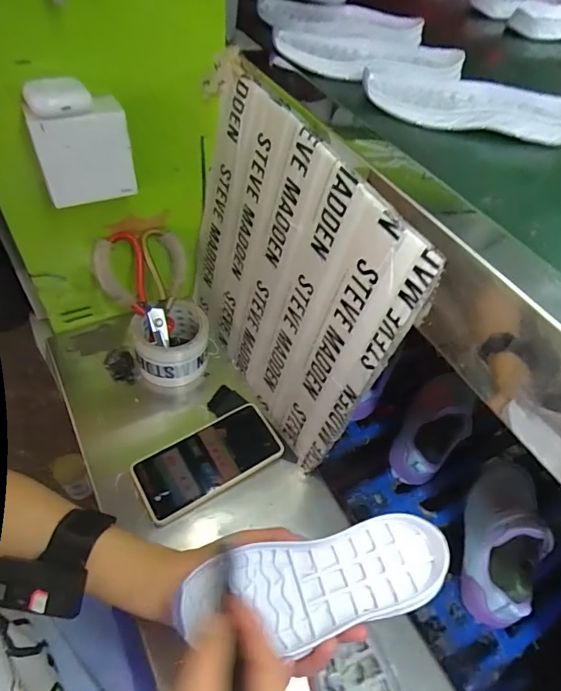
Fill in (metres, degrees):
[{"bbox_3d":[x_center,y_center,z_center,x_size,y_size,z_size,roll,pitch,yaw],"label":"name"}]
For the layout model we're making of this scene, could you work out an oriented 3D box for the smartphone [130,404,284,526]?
[{"bbox_3d":[-0.084,0.135,0.528,0.166,0.015,0.078,-25,56,-25],"label":"smartphone"}]

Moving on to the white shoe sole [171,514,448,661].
[{"bbox_3d":[0.027,0.184,0.347,0.201,0.017,0.072,-10,51,-3],"label":"white shoe sole"}]

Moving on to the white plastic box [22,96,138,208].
[{"bbox_3d":[-0.190,-0.184,0.435,0.084,0.087,0.027,-19,54,-21],"label":"white plastic box"}]

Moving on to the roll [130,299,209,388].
[{"bbox_3d":[-0.143,-0.002,0.599,0.087,0.071,0.091,3,49,-4],"label":"roll"}]

